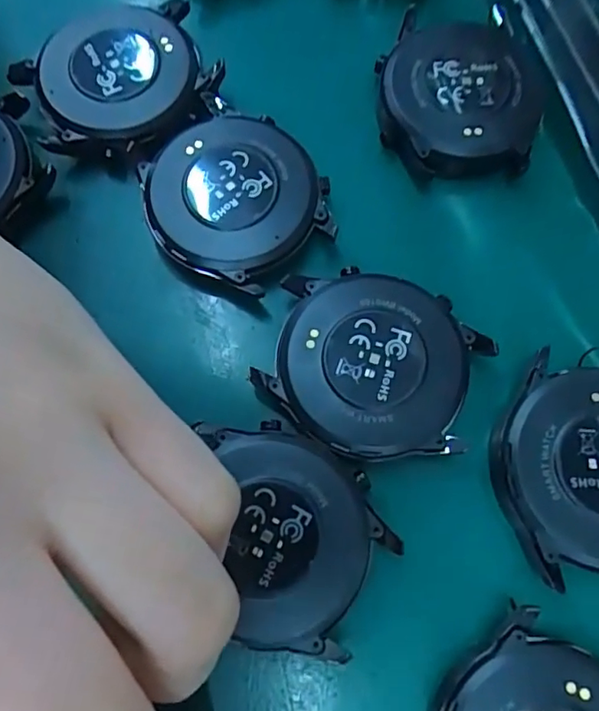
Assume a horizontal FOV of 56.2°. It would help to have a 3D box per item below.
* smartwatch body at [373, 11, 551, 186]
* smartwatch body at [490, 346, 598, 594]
[{"bbox_3d":[0.044,-0.070,0.153,0.044,0.010,0.043,17,73,3],"label":"smartwatch body"},{"bbox_3d":[0.067,0.026,0.128,0.045,0.011,0.049,6,73,0],"label":"smartwatch body"}]

